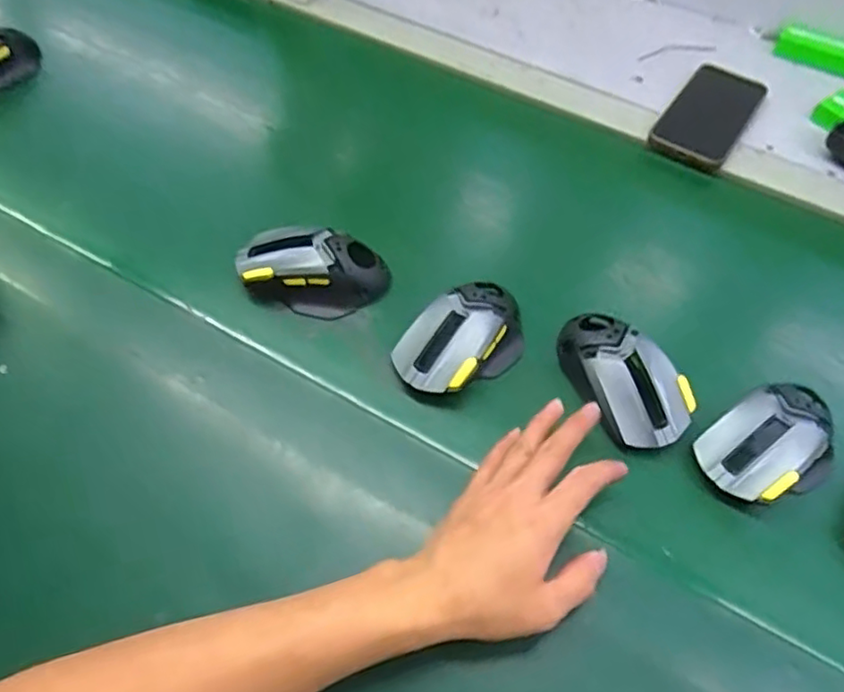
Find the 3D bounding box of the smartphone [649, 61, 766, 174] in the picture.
[{"bbox_3d":[0.294,-0.238,0.668,0.075,0.011,0.160,30,62,19],"label":"smartphone"}]

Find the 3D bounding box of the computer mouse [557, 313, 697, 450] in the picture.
[{"bbox_3d":[0.146,0.021,0.480,0.064,0.032,0.116,-24,59,-14],"label":"computer mouse"}]

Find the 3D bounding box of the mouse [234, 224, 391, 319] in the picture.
[{"bbox_3d":[-0.089,-0.062,0.528,0.123,0.038,0.064,4,57,4],"label":"mouse"}]

